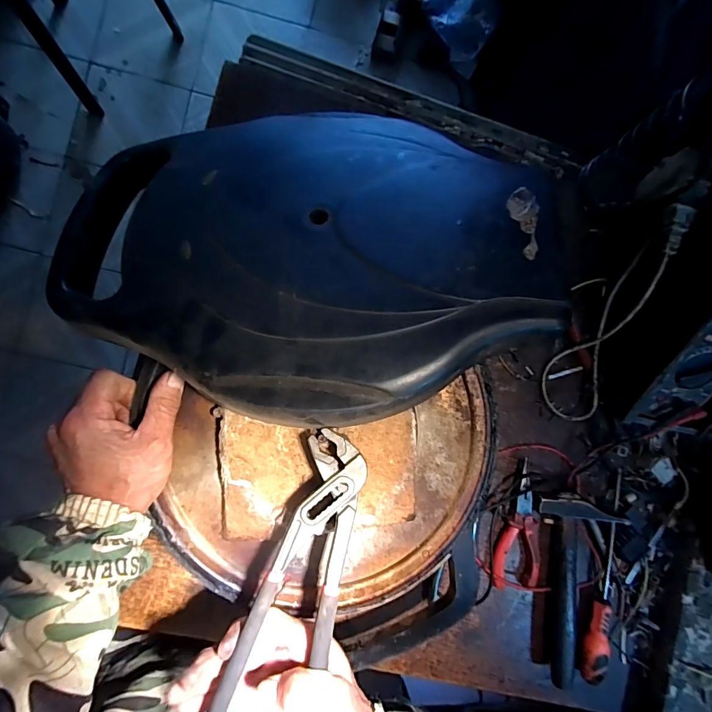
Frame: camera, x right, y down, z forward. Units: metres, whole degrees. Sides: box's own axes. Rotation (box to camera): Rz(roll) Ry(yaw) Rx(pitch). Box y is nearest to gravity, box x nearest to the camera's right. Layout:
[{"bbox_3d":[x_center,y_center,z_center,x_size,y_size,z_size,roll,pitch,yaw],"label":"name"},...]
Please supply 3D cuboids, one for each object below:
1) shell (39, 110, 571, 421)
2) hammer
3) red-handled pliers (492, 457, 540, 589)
[{"bbox_3d":[-0.037,-0.090,0.307,0.380,0.099,0.260,13,90,-3],"label":"shell"},{"bbox_3d":[0.256,0.258,0.436,0.096,0.034,0.212,-2,90,-3],"label":"hammer"},{"bbox_3d":[0.184,0.189,0.432,0.051,0.014,0.140,5,90,-3],"label":"red-handled pliers"}]

